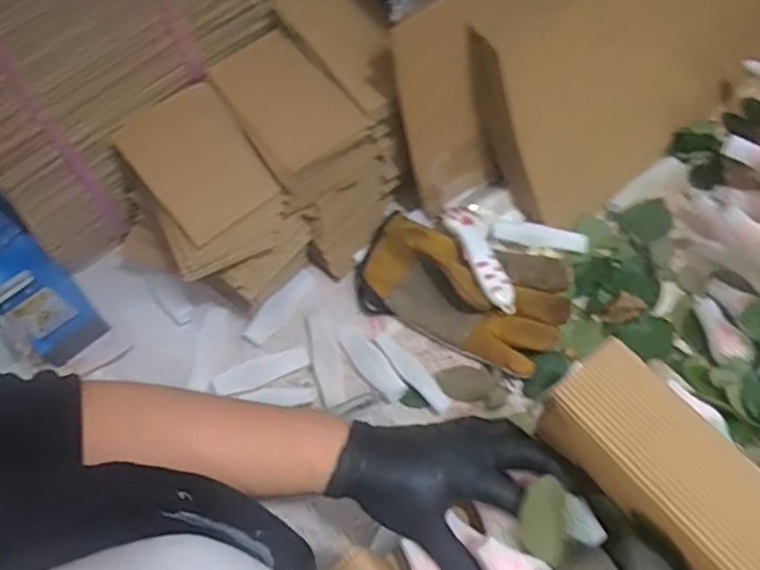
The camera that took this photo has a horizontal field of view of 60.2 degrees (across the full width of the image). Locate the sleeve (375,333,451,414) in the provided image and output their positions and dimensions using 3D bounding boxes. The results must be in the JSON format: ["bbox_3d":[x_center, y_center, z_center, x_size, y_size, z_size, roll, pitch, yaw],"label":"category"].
[{"bbox_3d":[0.030,0.080,0.607,0.021,0.014,0.090,-40,70,-14],"label":"sleeve"}]

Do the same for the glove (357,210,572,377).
[{"bbox_3d":[0.074,0.004,0.611,0.196,0.037,0.105,21,69,12],"label":"glove"}]

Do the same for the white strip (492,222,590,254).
[{"bbox_3d":[0.157,-0.046,0.640,0.092,0.015,0.020,10,67,8],"label":"white strip"}]

